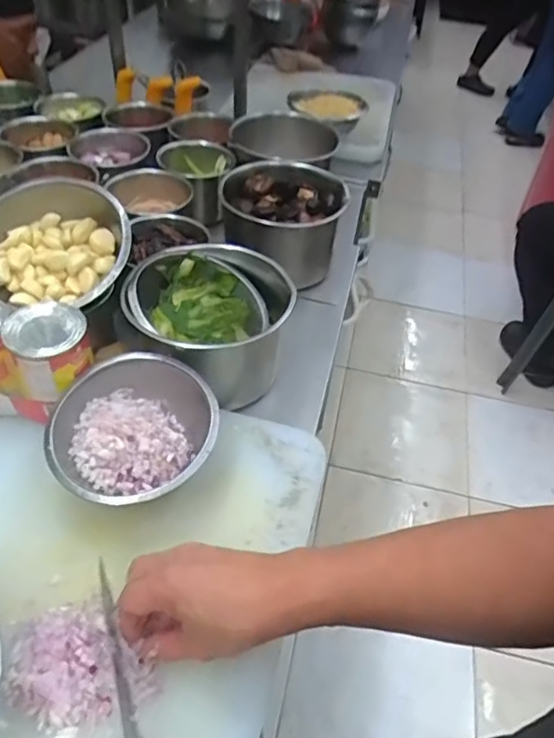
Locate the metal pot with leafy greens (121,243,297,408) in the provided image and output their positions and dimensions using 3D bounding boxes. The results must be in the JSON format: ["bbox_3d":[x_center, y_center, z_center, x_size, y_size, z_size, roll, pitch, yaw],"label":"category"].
[{"bbox_3d":[-0.073,-0.050,0.614,0.170,0.116,0.161,3,46,-3],"label":"metal pot with leafy greens"}]

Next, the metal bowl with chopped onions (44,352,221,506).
[{"bbox_3d":[-0.128,0.061,0.504,0.142,0.062,0.138,3,46,-3],"label":"metal bowl with chopped onions"}]

